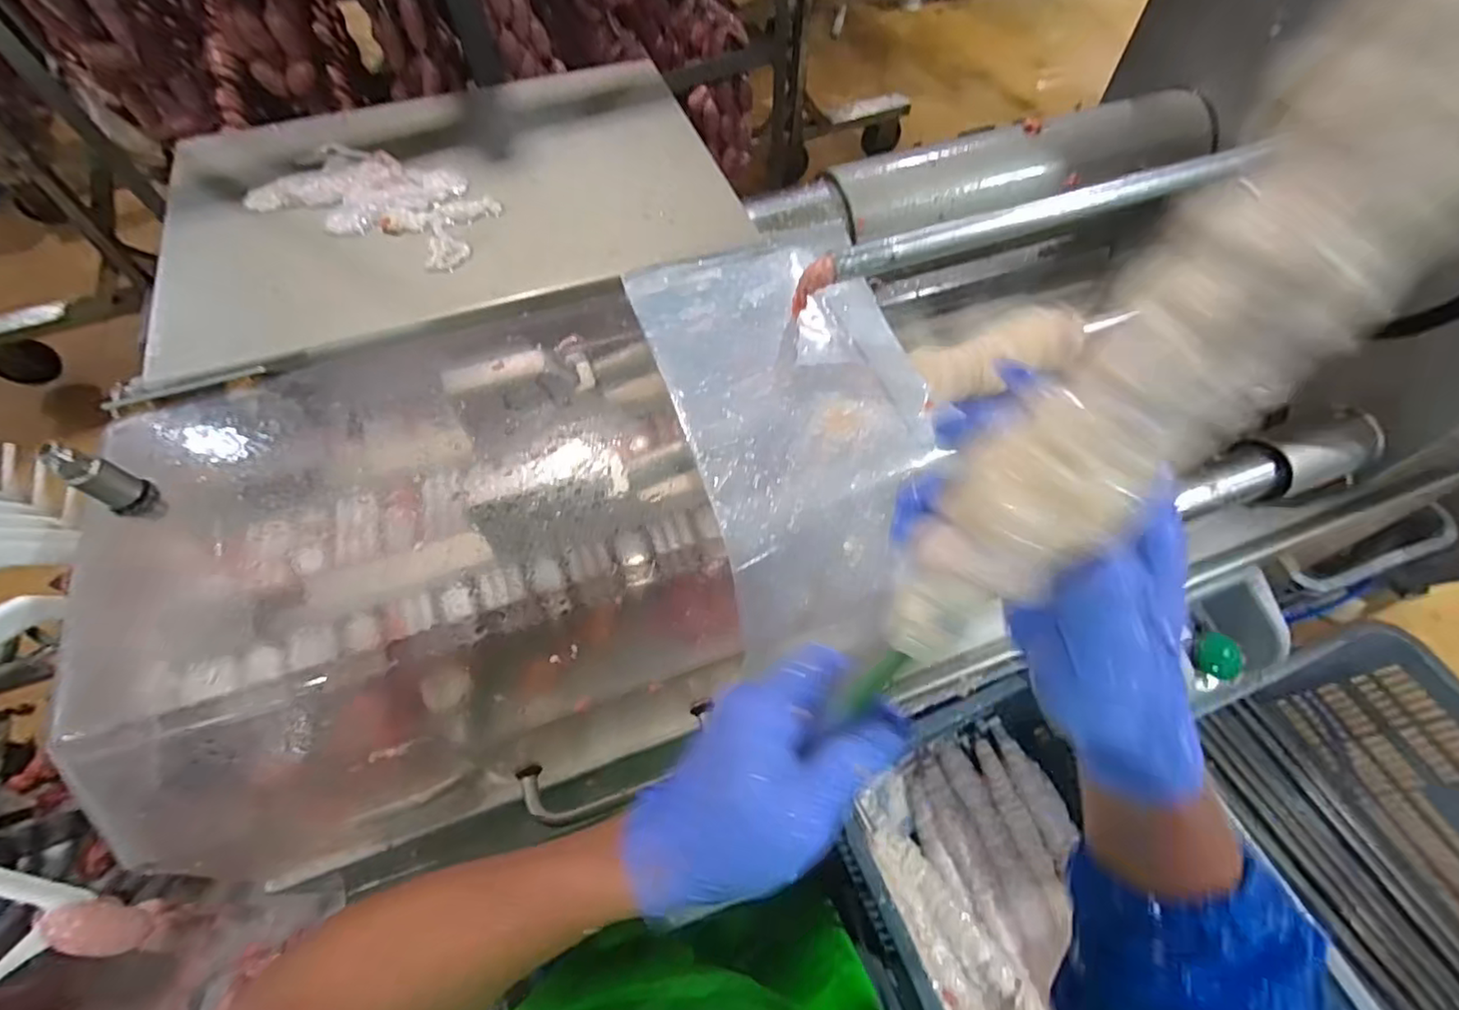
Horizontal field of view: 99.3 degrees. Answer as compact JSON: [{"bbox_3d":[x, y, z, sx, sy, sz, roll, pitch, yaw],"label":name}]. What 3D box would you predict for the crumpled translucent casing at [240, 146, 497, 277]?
[{"bbox_3d":[-0.308,-0.273,0.557,0.213,0.011,0.110,21,62,12],"label":"crumpled translucent casing"}]

